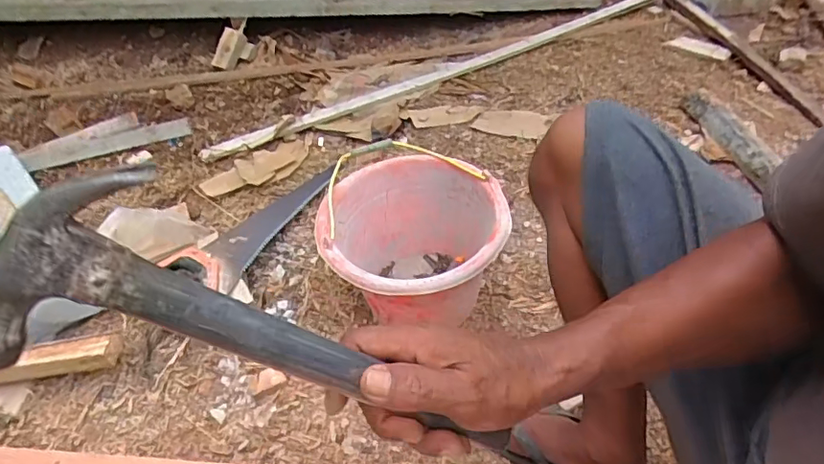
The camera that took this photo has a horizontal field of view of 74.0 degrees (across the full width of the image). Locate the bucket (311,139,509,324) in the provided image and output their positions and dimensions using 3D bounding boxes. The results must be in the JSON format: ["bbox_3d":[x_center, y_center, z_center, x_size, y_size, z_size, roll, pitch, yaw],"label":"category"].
[{"bbox_3d":[0.005,0.044,0.890,0.273,0.220,0.298,-3,43,7],"label":"bucket"}]

